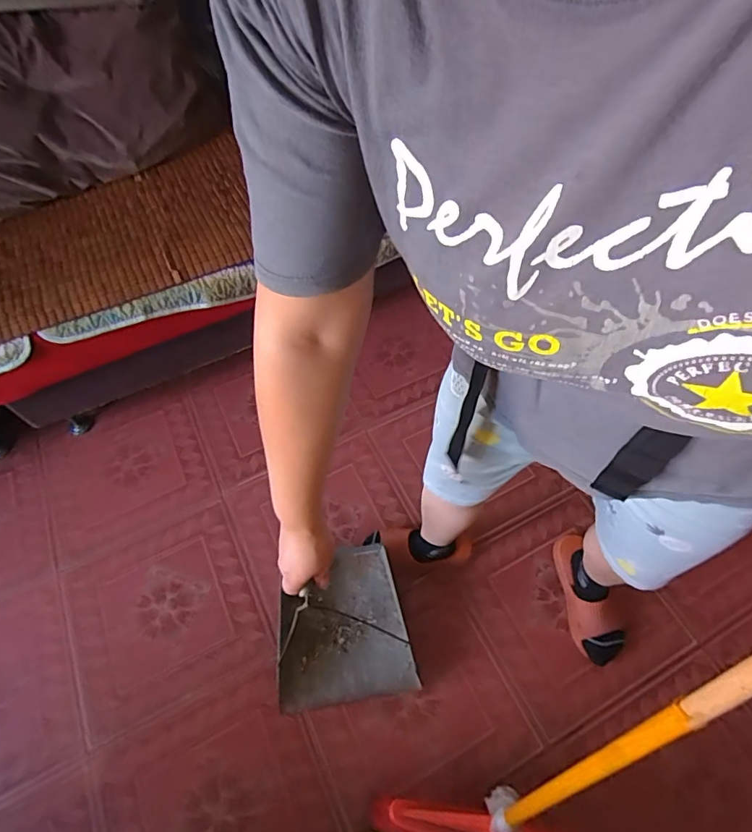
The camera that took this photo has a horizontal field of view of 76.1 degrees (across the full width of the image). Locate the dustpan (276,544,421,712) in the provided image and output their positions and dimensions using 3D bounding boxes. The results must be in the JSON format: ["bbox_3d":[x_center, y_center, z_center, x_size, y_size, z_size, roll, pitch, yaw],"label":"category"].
[{"bbox_3d":[-0.075,0.413,0.976,0.258,0.127,0.282,-9,59,-4],"label":"dustpan"}]

